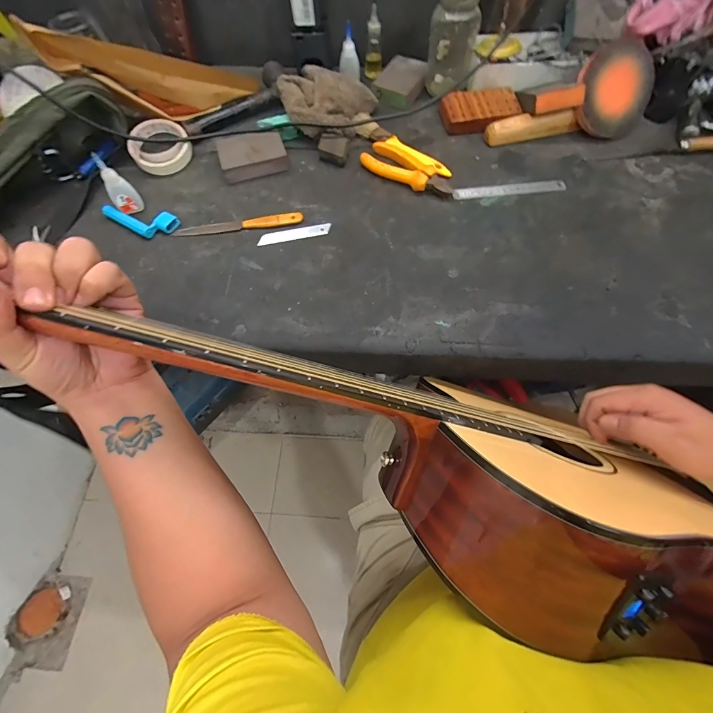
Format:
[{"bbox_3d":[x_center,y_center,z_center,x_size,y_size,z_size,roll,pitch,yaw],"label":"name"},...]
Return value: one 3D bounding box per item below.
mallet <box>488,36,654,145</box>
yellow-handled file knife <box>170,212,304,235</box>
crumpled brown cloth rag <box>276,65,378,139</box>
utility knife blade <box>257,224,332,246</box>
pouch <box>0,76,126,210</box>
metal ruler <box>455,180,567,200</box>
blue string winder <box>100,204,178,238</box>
[{"bbox_3d":[0.333,-0.385,0.547,0.258,0.087,0.095,-20,68,6],"label":"mallet"},{"bbox_3d":[-0.170,-0.190,0.510,0.183,0.007,0.020,-8,68,-3],"label":"yellow-handled file knife"},{"bbox_3d":[-0.045,-0.414,0.578,0.159,0.051,0.123,-5,68,-1],"label":"crumpled brown cloth rag"},{"bbox_3d":[-0.088,-0.176,0.508,0.103,0.004,0.019,-12,68,-4],"label":"utility knife blade"},{"bbox_3d":[-0.450,-0.294,0.494,0.079,0.084,0.265,42,73,18],"label":"pouch"},{"bbox_3d":[0.228,-0.249,0.531,0.166,0.009,0.018,-4,68,-1],"label":"metal ruler"},{"bbox_3d":[-0.314,-0.192,0.509,0.108,0.015,0.041,6,68,3],"label":"blue string winder"}]

